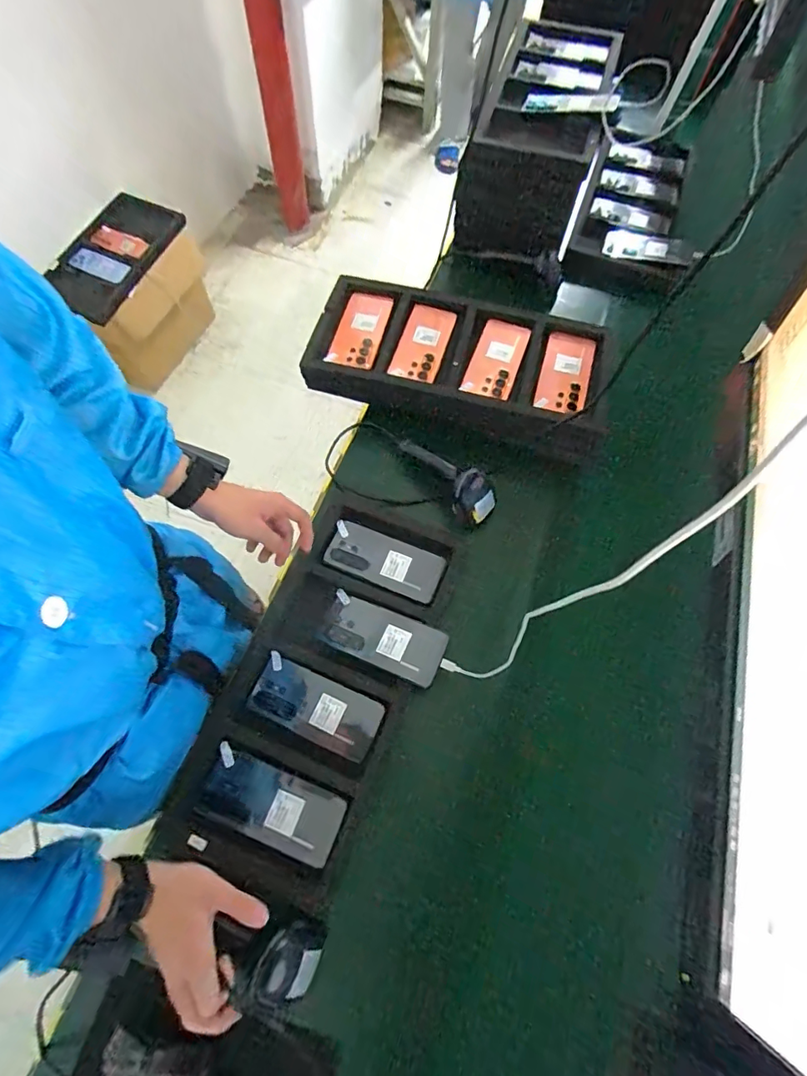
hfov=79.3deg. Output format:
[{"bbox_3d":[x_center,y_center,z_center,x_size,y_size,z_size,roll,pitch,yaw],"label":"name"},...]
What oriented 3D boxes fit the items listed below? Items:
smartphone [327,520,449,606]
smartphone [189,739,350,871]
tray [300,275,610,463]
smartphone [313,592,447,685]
[{"bbox_3d":[-0.029,0.033,0.721,0.172,0.012,0.076,23,66,6],"label":"smartphone"},{"bbox_3d":[-0.159,0.320,0.583,0.168,0.007,0.076,23,64,5],"label":"smartphone"},{"bbox_3d":[0.093,-0.306,0.823,0.489,0.061,0.263,21,65,5],"label":"tray"},{"bbox_3d":[-0.030,0.134,0.660,0.168,0.009,0.075,23,66,6],"label":"smartphone"}]

